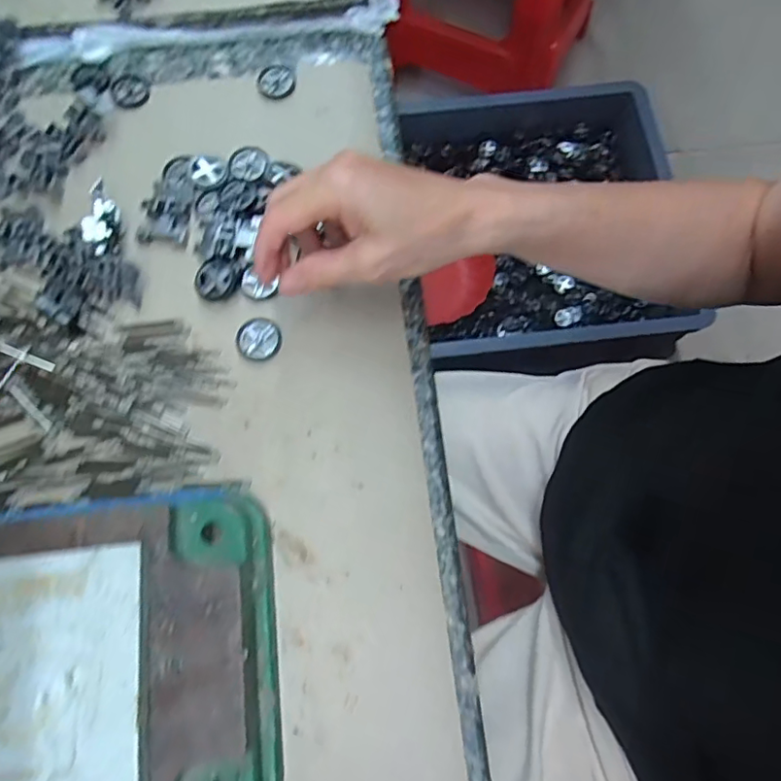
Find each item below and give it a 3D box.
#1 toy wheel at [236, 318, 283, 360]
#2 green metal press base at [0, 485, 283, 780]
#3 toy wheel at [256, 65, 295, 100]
[{"bbox_3d":[-0.082,-0.032,0.360,0.026,0.004,0.028,0,73,0],"label":"toy wheel"},{"bbox_3d":[-0.175,0.138,0.282,0.231,0.052,0.164,-4,73,-2],"label":"green metal press base"},{"bbox_3d":[-0.082,-0.225,0.418,0.026,0.007,0.027,0,73,0],"label":"toy wheel"}]

